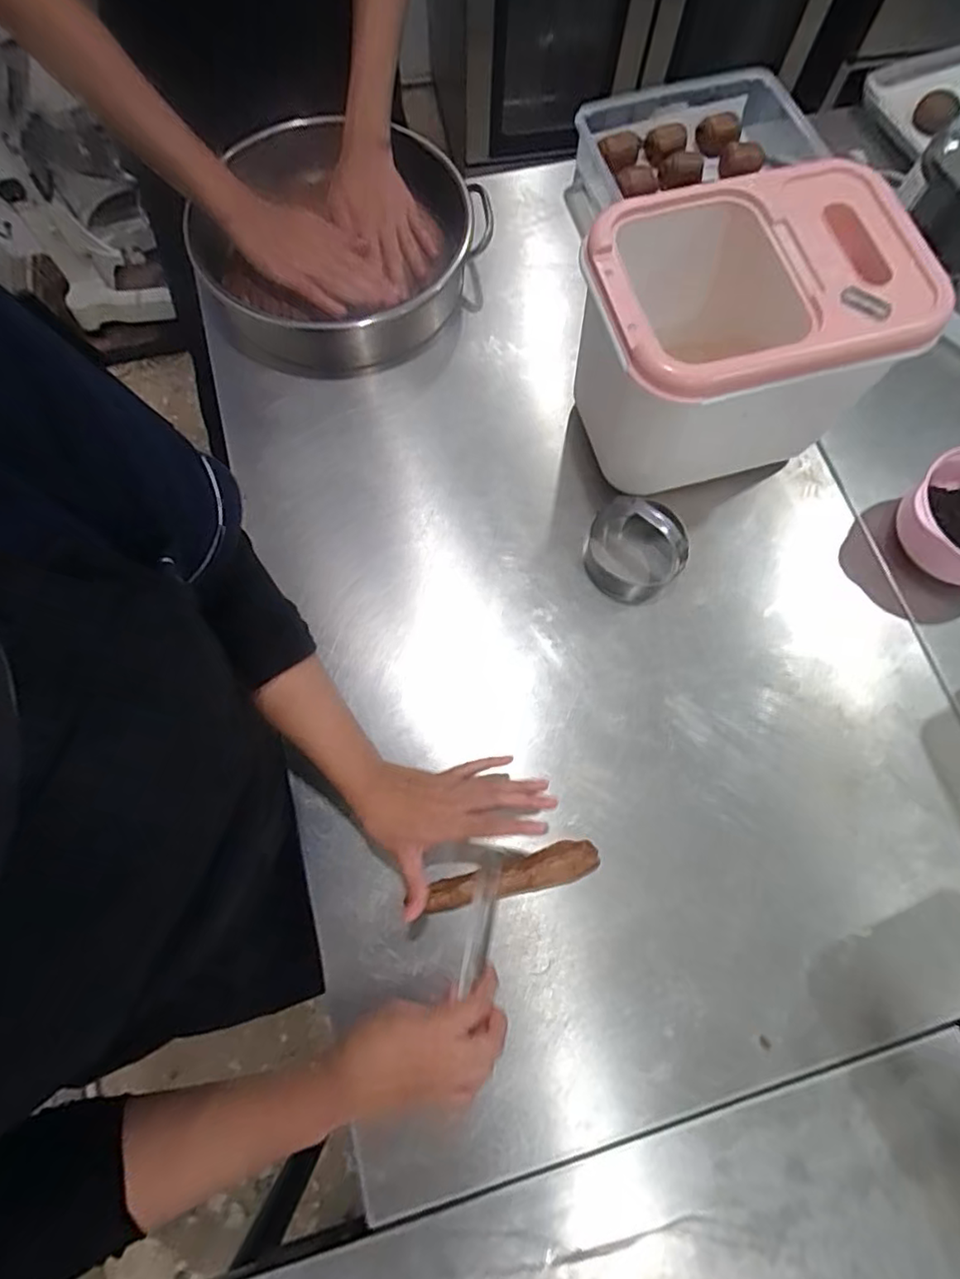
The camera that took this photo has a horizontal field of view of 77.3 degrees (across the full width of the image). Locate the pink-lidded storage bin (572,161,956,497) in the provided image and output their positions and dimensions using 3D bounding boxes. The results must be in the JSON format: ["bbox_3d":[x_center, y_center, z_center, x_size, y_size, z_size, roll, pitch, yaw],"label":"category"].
[{"bbox_3d":[0.240,-0.289,0.616,0.282,0.222,0.208,-18,74,-7],"label":"pink-lidded storage bin"}]

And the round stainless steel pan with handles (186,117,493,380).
[{"bbox_3d":[-0.162,-0.476,0.734,0.313,0.112,0.319,17,73,4],"label":"round stainless steel pan with handles"}]

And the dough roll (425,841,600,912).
[{"bbox_3d":[0.030,0.218,0.549,0.158,0.019,0.032,-14,74,-4],"label":"dough roll"}]

